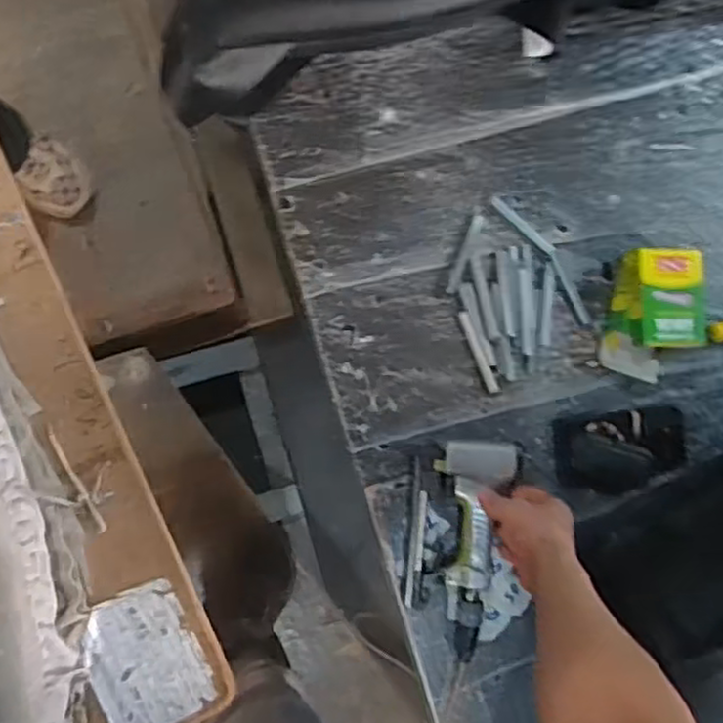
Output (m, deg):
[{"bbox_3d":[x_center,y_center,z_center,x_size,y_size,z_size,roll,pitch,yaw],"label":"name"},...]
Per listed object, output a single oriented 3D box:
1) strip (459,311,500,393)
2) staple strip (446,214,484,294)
[{"bbox_3d":[0.139,-0.011,0.859,0.015,0.004,0.102,-24,94,-7],"label":"strip"},{"bbox_3d":[0.124,-0.129,0.863,0.014,0.004,0.103,23,88,-8],"label":"staple strip"}]

